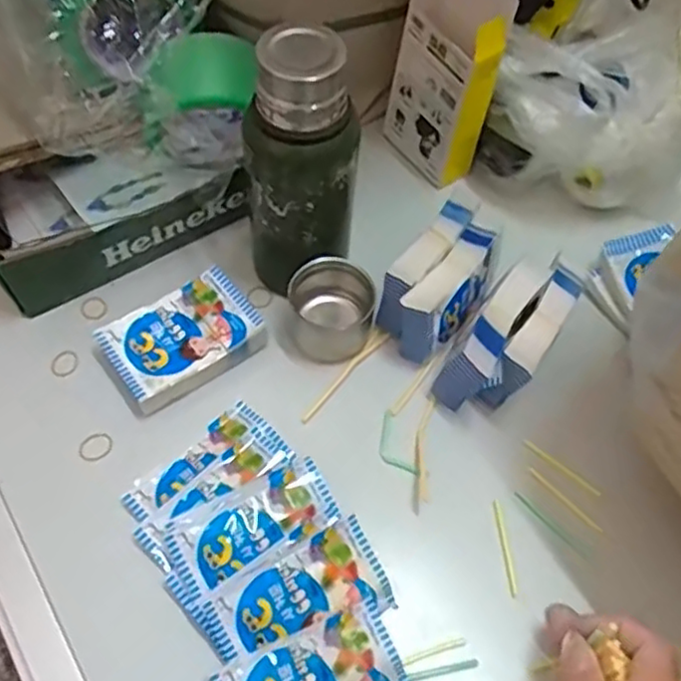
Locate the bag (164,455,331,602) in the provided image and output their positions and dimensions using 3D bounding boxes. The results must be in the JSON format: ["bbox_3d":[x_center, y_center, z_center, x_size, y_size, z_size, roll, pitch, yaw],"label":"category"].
[{"bbox_3d":[-0.056,0.110,0.426,0.101,0.015,0.049,-29,64,-18],"label":"bag"}]

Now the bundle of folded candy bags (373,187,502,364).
[{"bbox_3d":[0.077,-0.044,0.507,0.056,0.068,0.112,33,63,17],"label":"bundle of folded candy bags"}]

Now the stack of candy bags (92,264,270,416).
[{"bbox_3d":[-0.113,-0.004,0.499,0.108,0.025,0.069,-33,65,-20],"label":"stack of candy bags"}]

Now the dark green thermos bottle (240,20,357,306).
[{"bbox_3d":[-0.027,-0.112,0.459,0.070,0.169,0.060,-6,59,-6],"label":"dark green thermos bottle"}]

